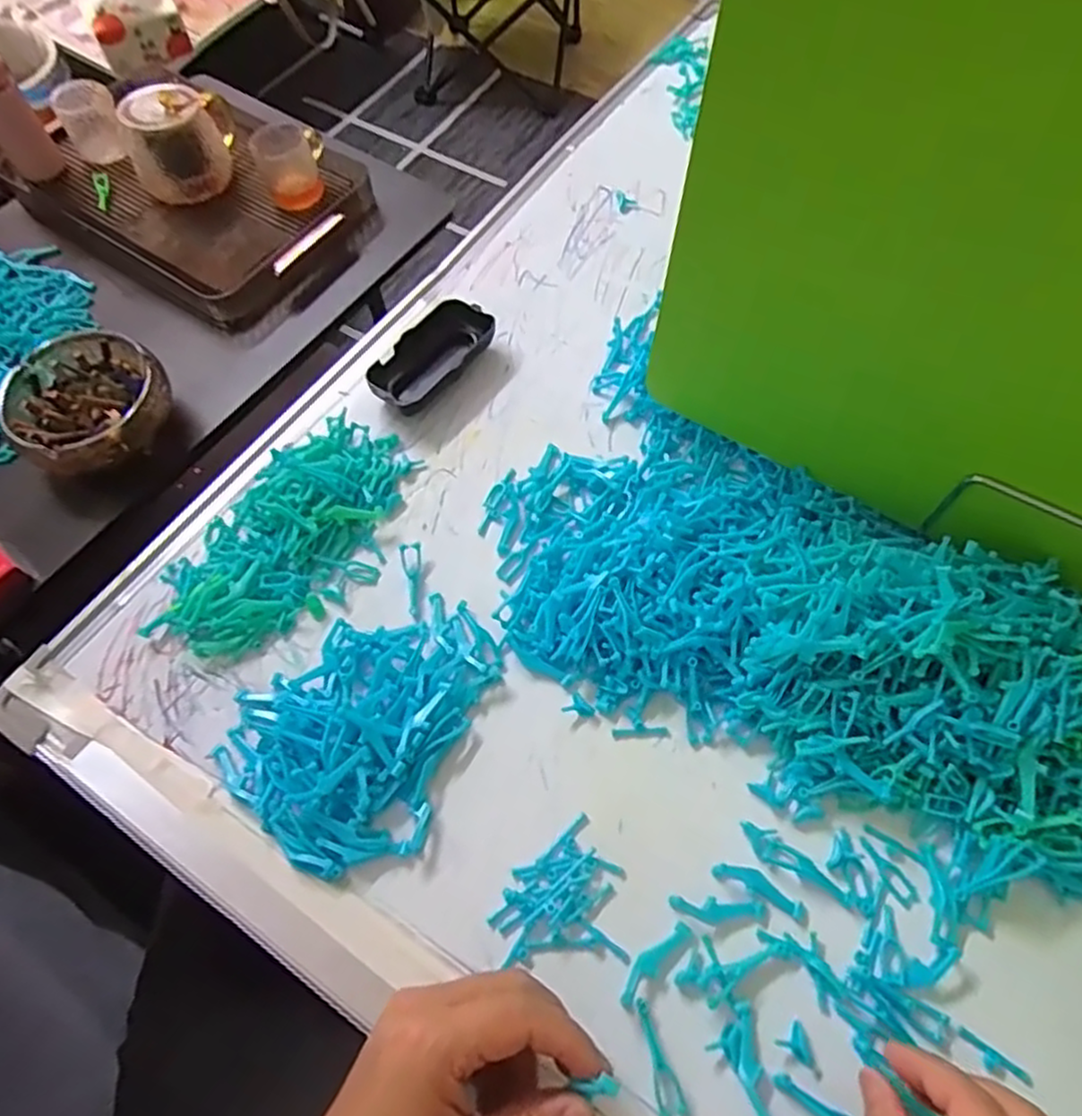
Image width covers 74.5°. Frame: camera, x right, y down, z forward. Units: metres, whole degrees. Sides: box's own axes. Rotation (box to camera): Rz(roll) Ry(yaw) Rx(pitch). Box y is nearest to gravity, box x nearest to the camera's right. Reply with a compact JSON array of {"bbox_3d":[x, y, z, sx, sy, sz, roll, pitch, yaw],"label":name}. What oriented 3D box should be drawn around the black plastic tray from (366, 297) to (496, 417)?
[{"bbox_3d":[-0.085,-0.155,0.553,0.055,0.027,0.105,30,69,16],"label":"black plastic tray"}]

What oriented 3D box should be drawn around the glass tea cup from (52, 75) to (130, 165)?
[{"bbox_3d":[-0.507,-0.495,0.802,0.056,0.066,0.058,-1,64,2],"label":"glass tea cup"}]

